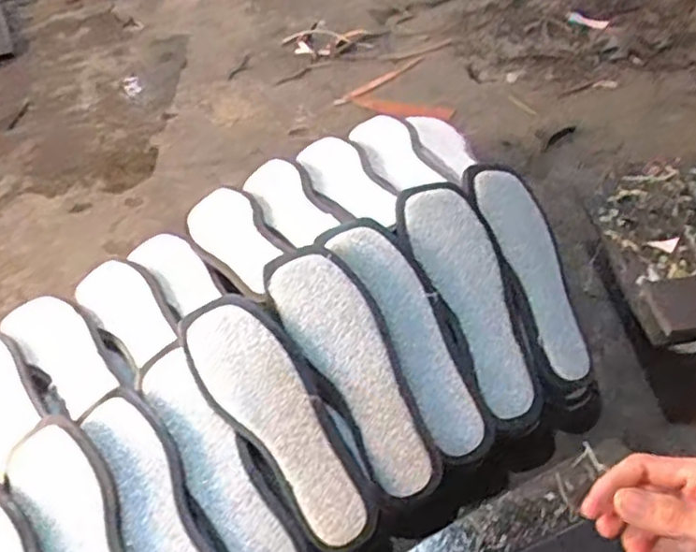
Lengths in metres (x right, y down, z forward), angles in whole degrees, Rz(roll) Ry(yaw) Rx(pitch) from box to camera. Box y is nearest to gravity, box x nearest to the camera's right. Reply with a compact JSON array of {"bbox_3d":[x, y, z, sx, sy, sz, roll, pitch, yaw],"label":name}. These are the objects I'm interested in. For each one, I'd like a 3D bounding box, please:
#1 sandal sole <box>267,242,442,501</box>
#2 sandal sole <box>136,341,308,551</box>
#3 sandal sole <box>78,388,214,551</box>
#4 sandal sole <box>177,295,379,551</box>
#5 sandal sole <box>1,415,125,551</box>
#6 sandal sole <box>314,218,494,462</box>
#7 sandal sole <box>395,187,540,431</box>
[{"bbox_3d":[0.010,0.083,0.590,0.079,0.023,0.243,-28,81,-16],"label":"sandal sole"},{"bbox_3d":[-0.117,0.172,0.576,0.066,0.024,0.236,-31,74,-18],"label":"sandal sole"},{"bbox_3d":[-0.161,0.211,0.556,0.066,0.011,0.236,-27,72,-15],"label":"sandal sole"},{"bbox_3d":[-0.060,0.128,0.578,0.083,0.029,0.245,-33,80,-19],"label":"sandal sole"},{"bbox_3d":[-0.212,0.234,0.539,0.072,0.015,0.241,-30,71,-17],"label":"sandal sole"},{"bbox_3d":[0.061,0.054,0.612,0.066,0.025,0.247,-26,82,-15],"label":"sandal sole"},{"bbox_3d":[0.123,0.024,0.636,0.076,0.026,0.250,-21,82,-11],"label":"sandal sole"}]

